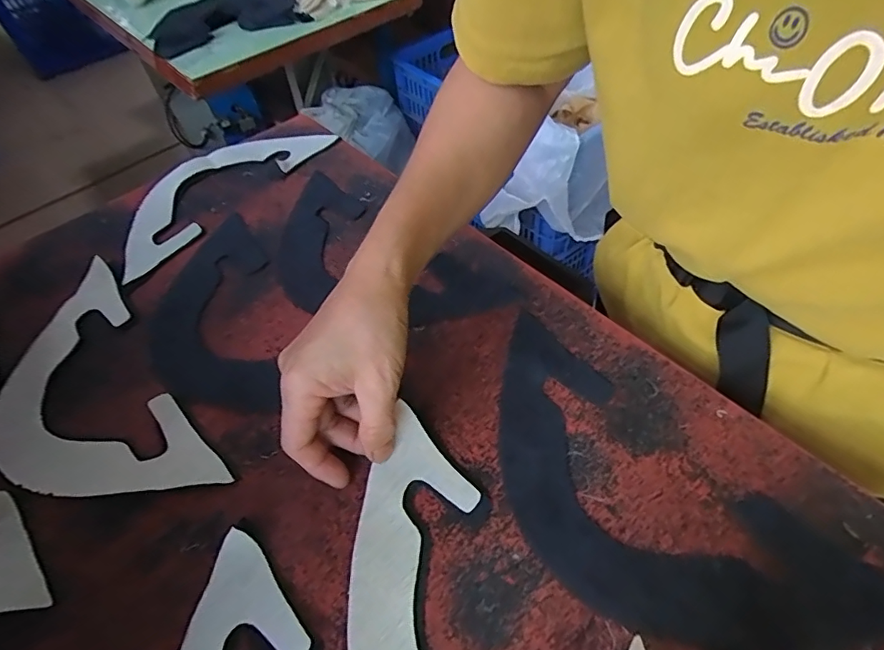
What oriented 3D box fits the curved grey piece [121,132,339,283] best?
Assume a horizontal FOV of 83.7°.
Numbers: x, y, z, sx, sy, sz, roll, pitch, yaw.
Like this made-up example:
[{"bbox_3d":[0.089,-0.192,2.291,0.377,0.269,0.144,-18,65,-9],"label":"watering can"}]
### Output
[{"bbox_3d":[-0.244,-0.148,0.519,0.108,0.010,0.257,27,58,24],"label":"curved grey piece"}]

